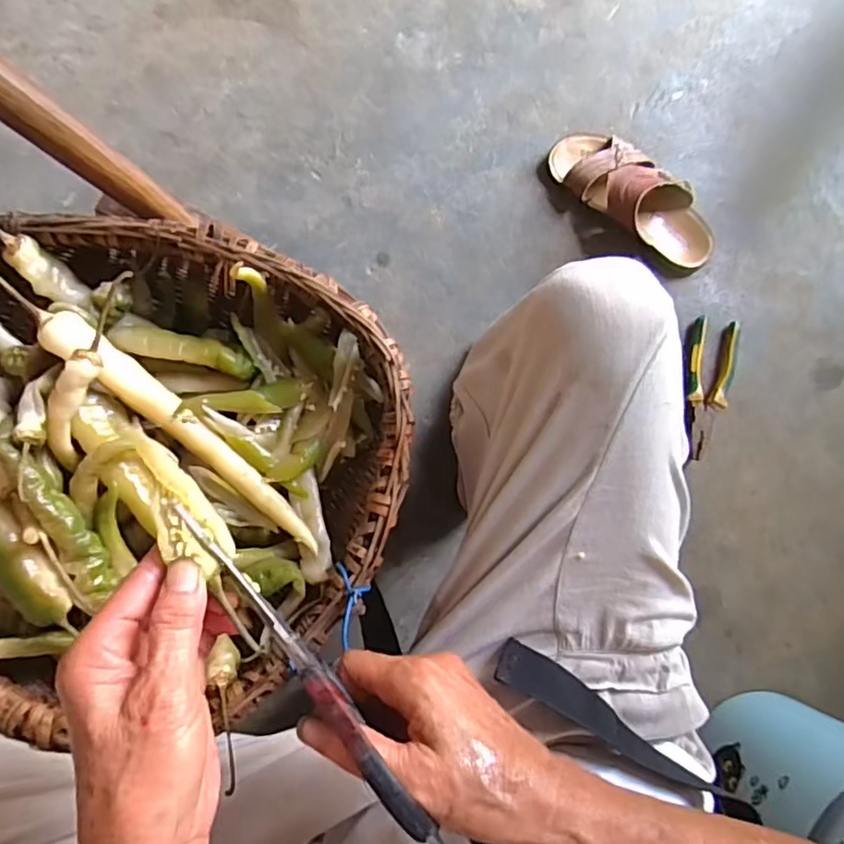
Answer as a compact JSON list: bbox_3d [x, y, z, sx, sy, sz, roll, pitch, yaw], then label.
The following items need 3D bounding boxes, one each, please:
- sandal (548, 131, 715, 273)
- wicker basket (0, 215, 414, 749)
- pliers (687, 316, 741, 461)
[{"bbox_3d":[0.291,-0.303,0.806,0.251,0.077,0.099,43,87,1],"label":"sandal"},{"bbox_3d":[-0.197,0.025,0.426,0.364,0.099,0.312,4,86,-2],"label":"wicker basket"},{"bbox_3d":[0.400,-0.046,0.837,0.069,0.022,0.190,7,85,-2],"label":"pliers"}]

